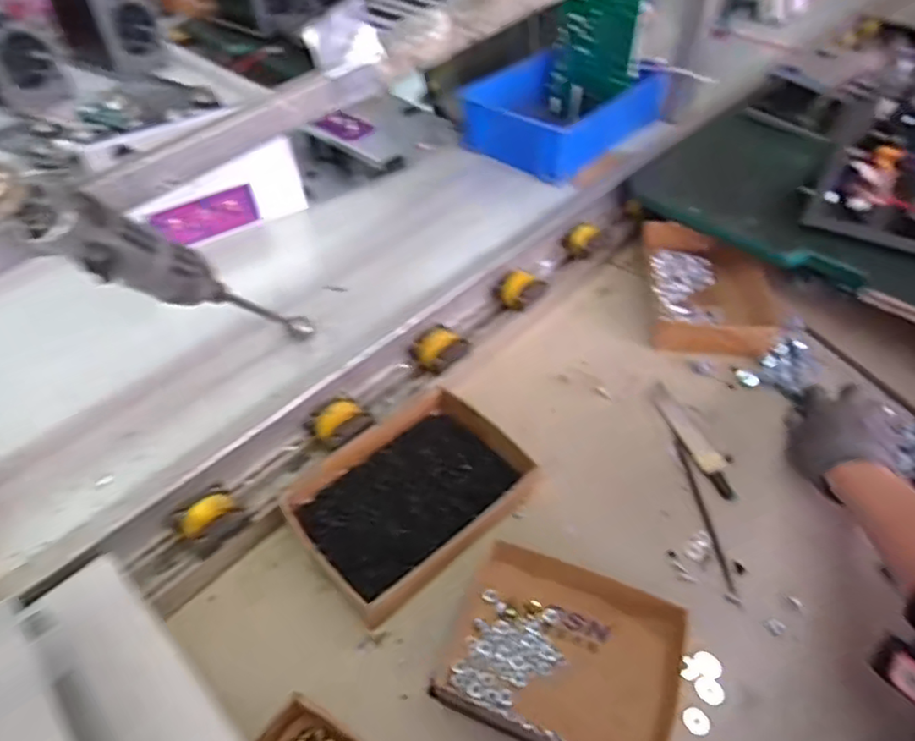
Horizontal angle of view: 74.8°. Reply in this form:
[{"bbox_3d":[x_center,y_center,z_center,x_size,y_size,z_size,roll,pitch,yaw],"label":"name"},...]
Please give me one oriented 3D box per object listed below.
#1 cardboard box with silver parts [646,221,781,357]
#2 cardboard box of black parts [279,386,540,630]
[{"bbox_3d":[0.335,-0.113,0.812,0.153,0.044,0.229,4,48,5],"label":"cardboard box with silver parts"},{"bbox_3d":[-0.040,0.116,0.588,0.212,0.038,0.158,-36,57,-27],"label":"cardboard box of black parts"}]

